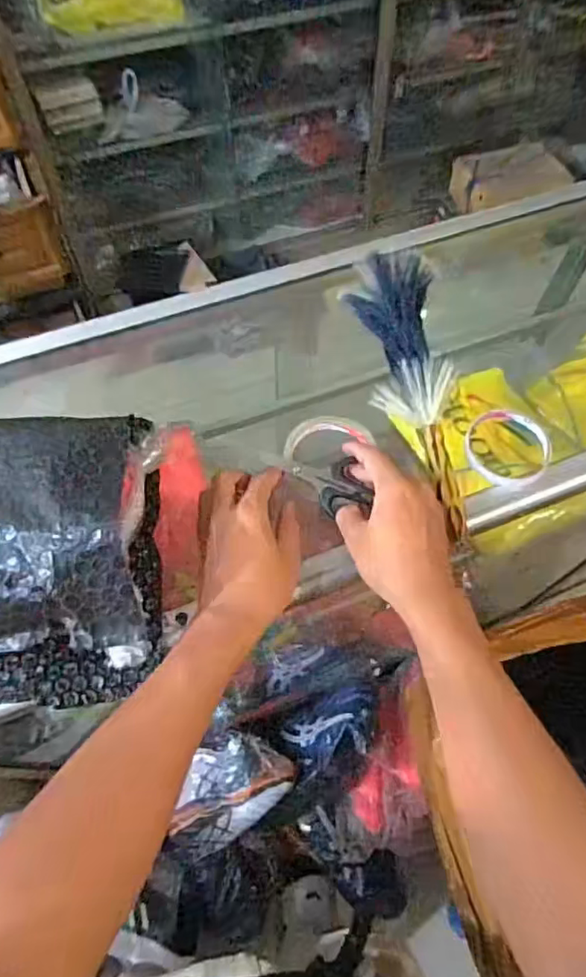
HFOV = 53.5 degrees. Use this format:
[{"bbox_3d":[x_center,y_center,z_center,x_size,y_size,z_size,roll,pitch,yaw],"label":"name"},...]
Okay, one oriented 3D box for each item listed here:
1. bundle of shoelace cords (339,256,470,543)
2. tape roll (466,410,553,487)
[{"bbox_3d":[0.121,-0.102,0.571,0.075,0.056,0.305,-5,62,-3],"label":"bundle of shoelace cords"},{"bbox_3d":[0.211,-0.038,0.570,0.083,0.019,0.090,0,61,0],"label":"tape roll"}]

